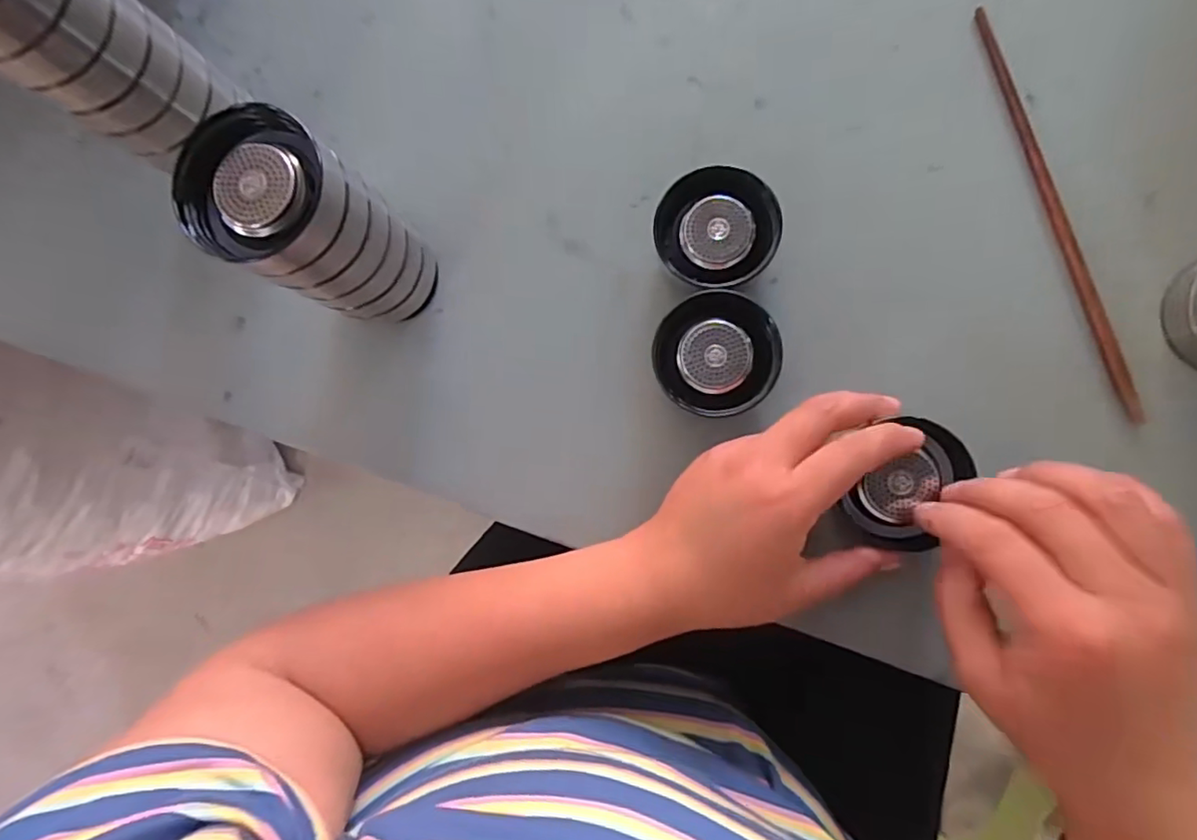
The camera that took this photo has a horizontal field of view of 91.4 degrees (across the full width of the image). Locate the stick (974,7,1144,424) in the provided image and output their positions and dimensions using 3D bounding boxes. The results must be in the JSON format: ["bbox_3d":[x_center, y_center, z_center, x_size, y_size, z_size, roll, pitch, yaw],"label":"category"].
[{"bbox_3d":[0.253,-0.117,0.323,0.010,0.004,0.243,-16,84,6],"label":"stick"}]

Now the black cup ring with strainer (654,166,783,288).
[{"bbox_3d":[0.067,-0.106,0.334,0.065,0.030,0.063,0,86,7],"label":"black cup ring with strainer"}]

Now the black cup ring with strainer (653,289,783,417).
[{"bbox_3d":[0.066,-0.035,0.333,0.067,0.031,0.062,0,86,7],"label":"black cup ring with strainer"}]

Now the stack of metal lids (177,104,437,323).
[{"bbox_3d":[-0.139,-0.094,0.305,0.068,0.134,0.065,23,90,8],"label":"stack of metal lids"}]

